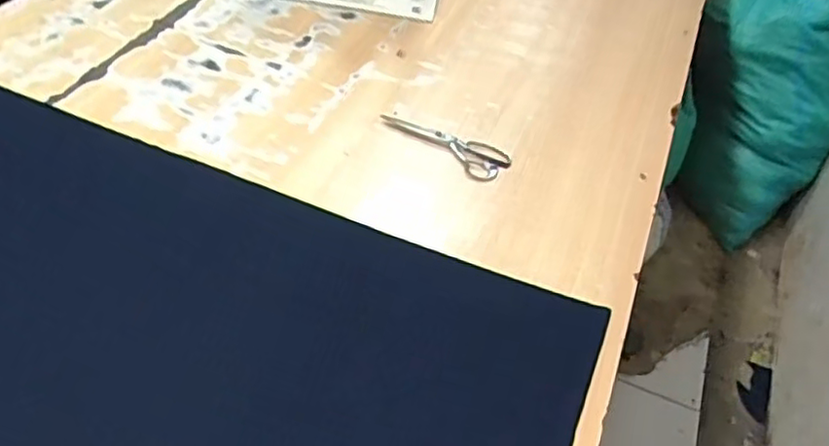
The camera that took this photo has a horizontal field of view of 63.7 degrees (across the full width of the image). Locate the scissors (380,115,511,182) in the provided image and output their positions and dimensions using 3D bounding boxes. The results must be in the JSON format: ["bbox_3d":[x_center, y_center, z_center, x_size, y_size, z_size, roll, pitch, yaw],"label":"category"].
[{"bbox_3d":[0.049,-0.134,1.079,0.216,0.007,0.076,30,51,20],"label":"scissors"}]

